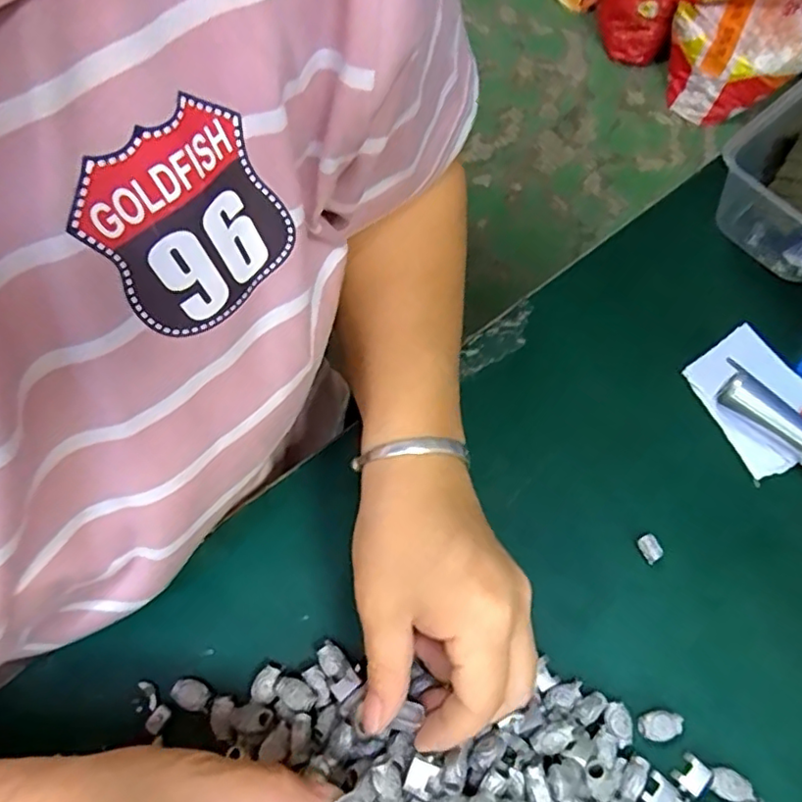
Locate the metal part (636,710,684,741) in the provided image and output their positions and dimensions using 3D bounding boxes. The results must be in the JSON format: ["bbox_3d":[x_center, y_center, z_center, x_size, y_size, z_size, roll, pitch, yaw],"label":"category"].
[{"bbox_3d":[0.125,0.156,0.289,0.021,0.005,0.013,-2,68,-2],"label":"metal part"}]

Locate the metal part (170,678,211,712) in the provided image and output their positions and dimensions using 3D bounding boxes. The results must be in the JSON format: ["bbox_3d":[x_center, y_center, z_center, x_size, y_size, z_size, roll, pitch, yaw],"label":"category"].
[{"bbox_3d":[-0.102,0.142,0.291,0.018,0.004,0.013,31,71,11],"label":"metal part"}]

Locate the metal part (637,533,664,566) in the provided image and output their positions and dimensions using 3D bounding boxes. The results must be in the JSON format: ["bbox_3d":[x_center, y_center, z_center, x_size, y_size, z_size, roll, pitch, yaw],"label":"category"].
[{"bbox_3d":[0.134,0.079,0.322,0.009,0.008,0.014,-26,71,-11],"label":"metal part"}]

